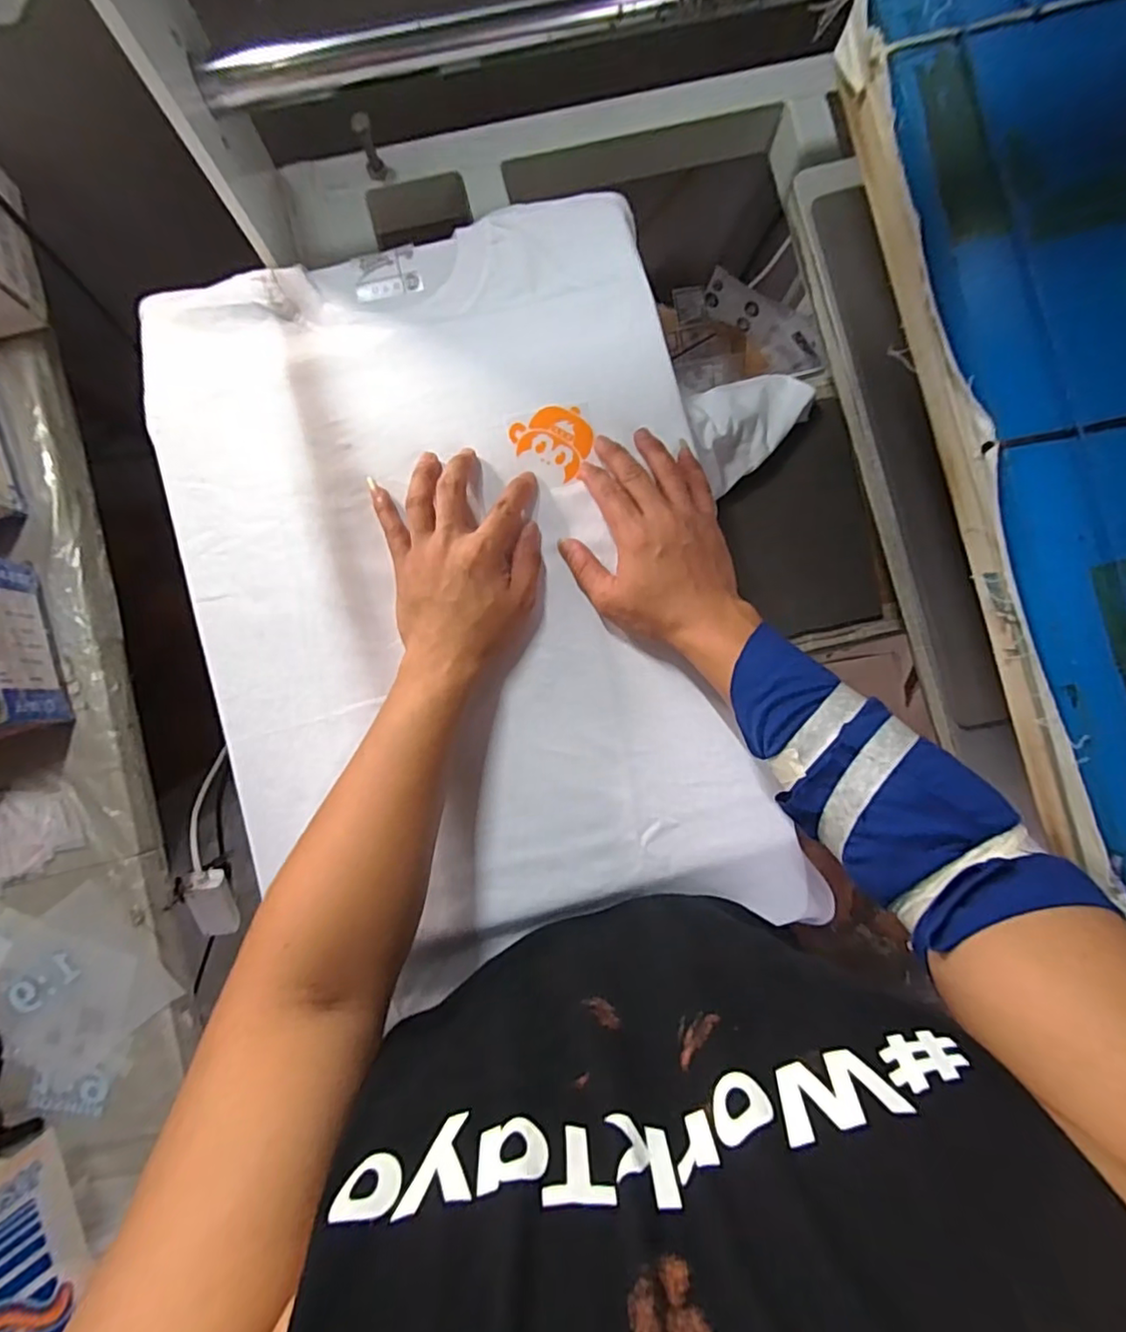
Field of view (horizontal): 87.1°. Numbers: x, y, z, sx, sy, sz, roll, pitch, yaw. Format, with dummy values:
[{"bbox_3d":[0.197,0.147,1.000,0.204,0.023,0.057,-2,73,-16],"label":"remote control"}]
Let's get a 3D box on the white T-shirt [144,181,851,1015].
[{"bbox_3d":[-0.037,-0.064,0.453,0.473,0.051,0.575,-14,87,4],"label":"white T-shirt"}]

